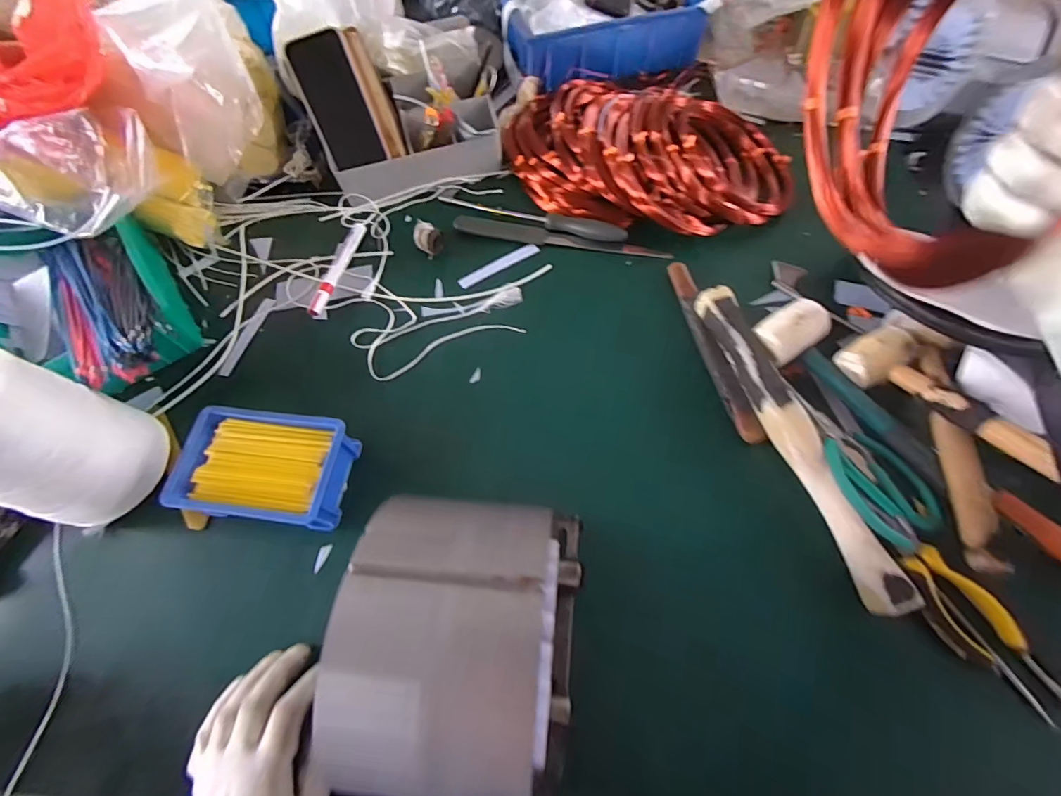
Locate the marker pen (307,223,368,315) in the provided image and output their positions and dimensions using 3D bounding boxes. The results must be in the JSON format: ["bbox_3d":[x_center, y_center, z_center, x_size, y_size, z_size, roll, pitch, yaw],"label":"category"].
[{"bbox_3d":[-0.243,-0.166,0.567,0.019,0.019,0.147,12,66,9],"label":"marker pen"}]

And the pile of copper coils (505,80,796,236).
[{"bbox_3d":[0.153,-0.326,0.593,0.386,0.062,0.198,12,66,9],"label":"pile of copper coils"}]

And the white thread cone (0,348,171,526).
[{"bbox_3d":[-0.422,0.038,0.375,0.095,0.149,0.111,12,66,8],"label":"white thread cone"}]

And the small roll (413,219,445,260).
[{"bbox_3d":[-0.133,-0.205,0.575,0.035,0.024,0.038,-1,65,2],"label":"small roll"}]

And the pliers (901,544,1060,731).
[{"bbox_3d":[0.355,0.179,0.347,0.044,0.013,0.133,-32,67,-12],"label":"pliers"}]

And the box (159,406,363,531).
[{"bbox_3d":[-0.245,0.066,0.432,0.155,0.062,0.105,6,65,6],"label":"box"}]

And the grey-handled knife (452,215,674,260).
[{"bbox_3d":[0.038,-0.208,0.578,0.277,0.006,0.031,12,66,9],"label":"grey-handled knife"}]

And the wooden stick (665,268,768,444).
[{"bbox_3d":[0.196,-0.059,0.486,0.024,0.024,0.231,-11,64,-2],"label":"wooden stick"}]

